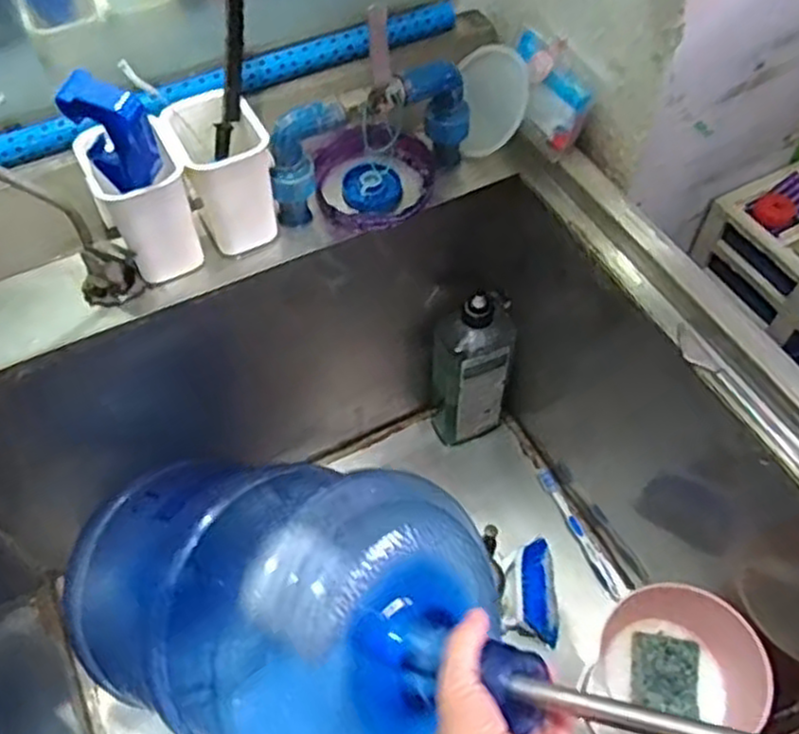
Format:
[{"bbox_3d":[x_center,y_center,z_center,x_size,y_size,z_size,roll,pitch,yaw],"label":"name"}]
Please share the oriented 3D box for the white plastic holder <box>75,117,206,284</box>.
[{"bbox_3d":[-0.217,-0.138,0.648,0.074,0.113,0.081,-24,59,-15],"label":"white plastic holder"}]

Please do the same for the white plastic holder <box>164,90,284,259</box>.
[{"bbox_3d":[-0.152,-0.170,0.669,0.077,0.107,0.086,-16,57,-11],"label":"white plastic holder"}]

